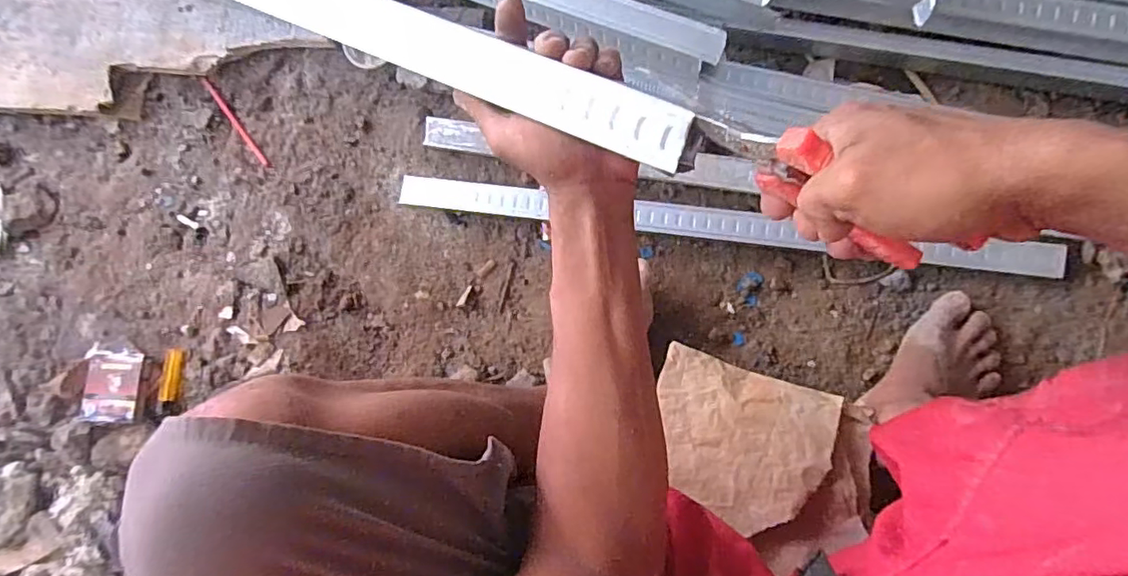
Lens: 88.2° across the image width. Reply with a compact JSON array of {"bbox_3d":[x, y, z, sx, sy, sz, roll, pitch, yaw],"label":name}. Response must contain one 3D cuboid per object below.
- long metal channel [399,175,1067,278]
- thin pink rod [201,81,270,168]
[{"bbox_3d":[0.143,-0.075,0.663,0.689,0.032,0.043,8,88,8],"label":"long metal channel"},{"bbox_3d":[-0.432,-0.217,0.768,0.011,0.009,0.150,-38,83,4],"label":"thin pink rod"}]

